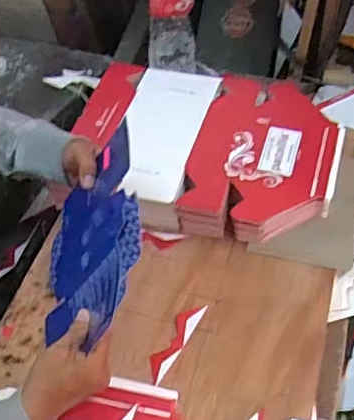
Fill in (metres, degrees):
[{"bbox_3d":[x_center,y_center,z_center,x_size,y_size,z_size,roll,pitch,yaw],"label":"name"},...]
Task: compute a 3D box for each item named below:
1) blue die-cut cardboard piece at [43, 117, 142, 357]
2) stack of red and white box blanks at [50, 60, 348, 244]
[{"bbox_3d":[-0.101,0.046,0.656,0.010,0.212,0.212,15,46,-32],"label":"blue die-cut cardboard piece"},{"bbox_3d":[0.042,-0.096,0.865,0.386,0.080,0.307,9,52,10],"label":"stack of red and white box blanks"}]

